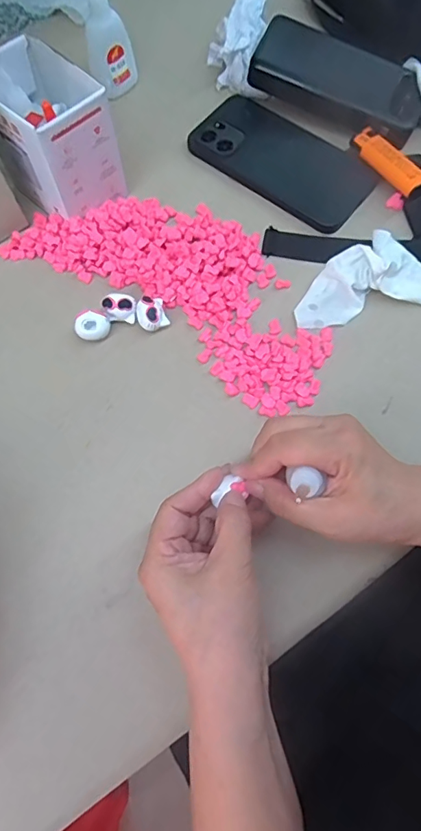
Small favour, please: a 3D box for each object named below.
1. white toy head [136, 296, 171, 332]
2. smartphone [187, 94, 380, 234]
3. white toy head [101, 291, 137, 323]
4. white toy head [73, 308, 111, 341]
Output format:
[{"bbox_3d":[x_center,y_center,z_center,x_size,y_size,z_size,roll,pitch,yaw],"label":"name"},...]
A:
[{"bbox_3d":[-0.046,-0.080,0.374,0.023,0.019,0.027,-17,71,-6],"label":"white toy head"},{"bbox_3d":[0.064,-0.228,0.429,0.162,0.011,0.078,38,74,13],"label":"smartphone"},{"bbox_3d":[-0.071,-0.084,0.376,0.025,0.020,0.016,3,70,2],"label":"white toy head"},{"bbox_3d":[-0.090,-0.067,0.373,0.027,0.022,0.022,-29,72,-10],"label":"white toy head"}]

